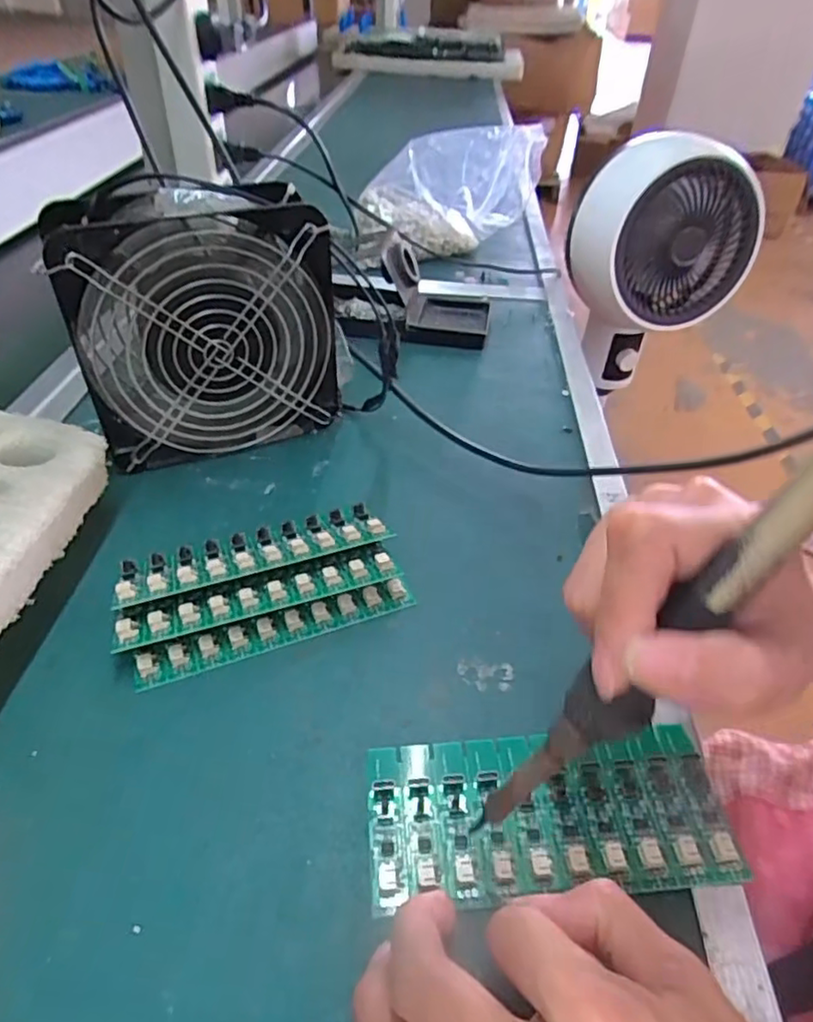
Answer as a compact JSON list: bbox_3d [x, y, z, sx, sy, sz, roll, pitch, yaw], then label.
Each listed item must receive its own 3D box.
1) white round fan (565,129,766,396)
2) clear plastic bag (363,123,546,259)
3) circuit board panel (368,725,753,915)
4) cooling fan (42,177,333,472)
[{"bbox_3d":[0.362,-0.343,0.936,0.214,0.329,0.153,-11,43,-16],"label":"white round fan"},{"bbox_3d":[0.048,-0.351,0.691,0.191,0.121,0.108,8,42,5],"label":"clear plastic bag"},{"bbox_3d":[0.055,0.116,0.245,0.136,0.006,0.060,-2,42,-2],"label":"circuit board panel"},{"bbox_3d":[-0.123,-0.113,0.387,0.149,0.154,0.056,-16,45,-21],"label":"cooling fan"}]

